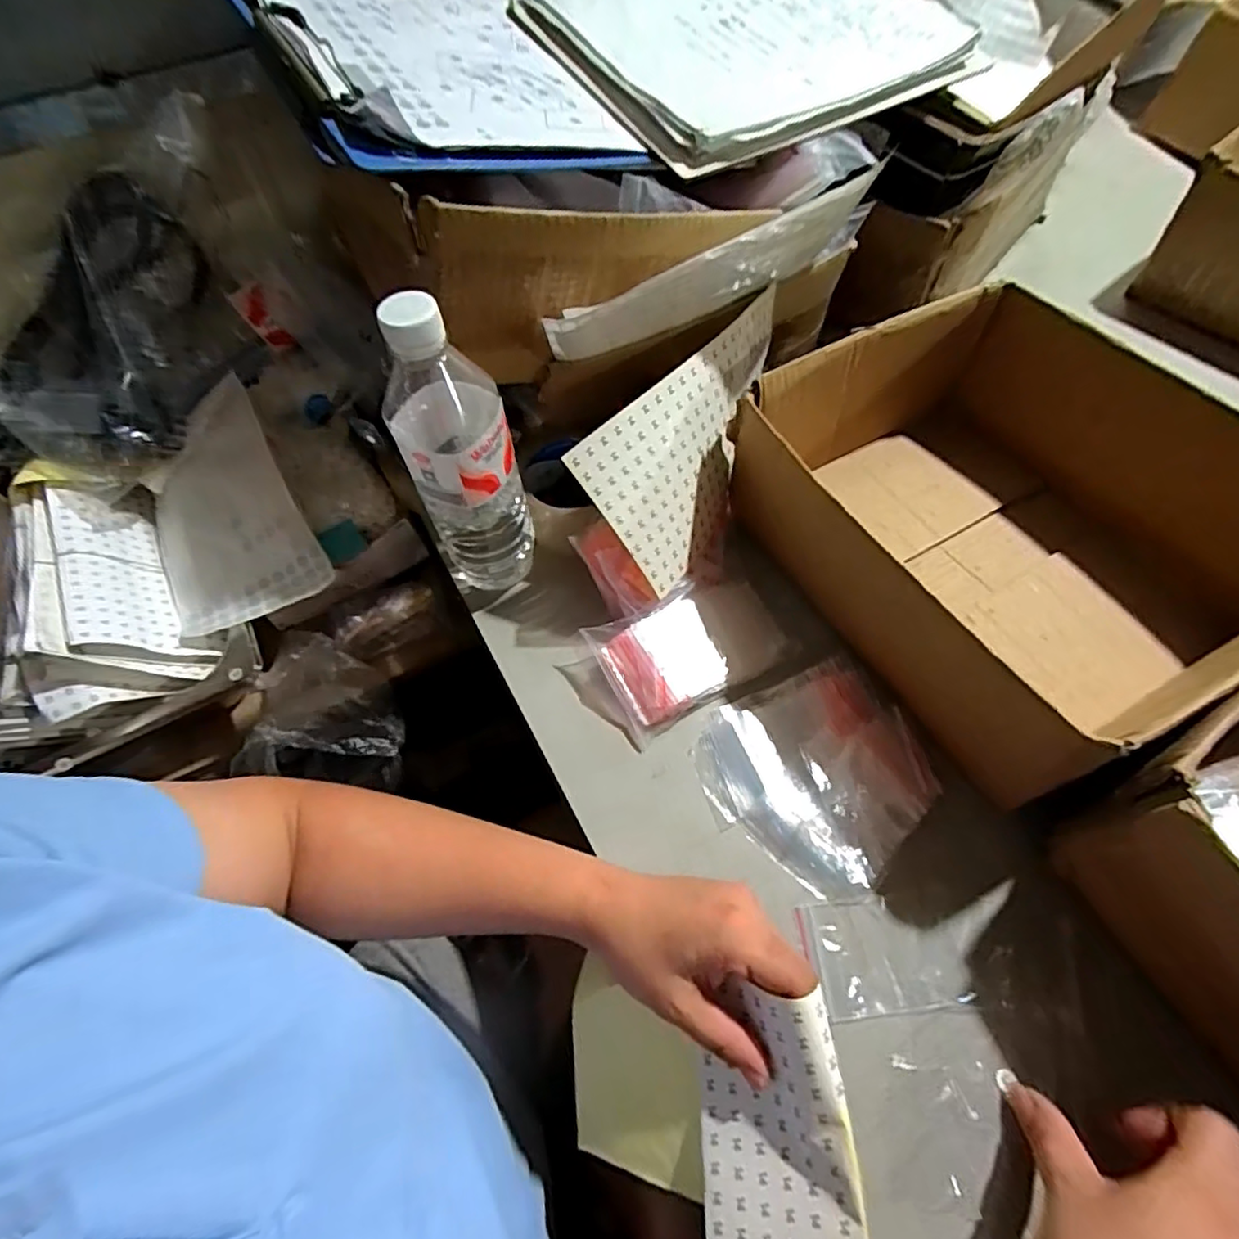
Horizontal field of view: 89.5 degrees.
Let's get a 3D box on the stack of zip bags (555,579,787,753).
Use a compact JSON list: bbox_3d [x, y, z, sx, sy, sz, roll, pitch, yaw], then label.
[{"bbox_3d":[0.046,0.021,0.455,0.156,0.028,0.083,-29,62,-13],"label":"stack of zip bags"}]

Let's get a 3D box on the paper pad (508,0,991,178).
[{"bbox_3d":[0.101,-0.460,0.482,0.305,0.027,0.230,-32,74,-15],"label":"paper pad"}]

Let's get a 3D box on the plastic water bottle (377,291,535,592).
[{"bbox_3d":[-0.106,-0.105,0.423,0.071,0.220,0.066,-12,60,-4],"label":"plastic water bottle"}]

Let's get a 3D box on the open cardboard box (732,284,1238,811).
[{"bbox_3d":[0.265,-0.076,0.439,0.262,0.109,0.297,-27,62,-12],"label":"open cardboard box"}]

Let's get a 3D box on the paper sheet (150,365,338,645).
[{"bbox_3d":[-0.342,-0.092,0.533,0.124,0.059,0.207,-29,62,-13],"label":"paper sheet"}]

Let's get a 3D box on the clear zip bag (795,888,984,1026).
[{"bbox_3d":[0.153,0.193,0.361,0.085,0.004,0.061,-7,60,-1],"label":"clear zip bag"}]

